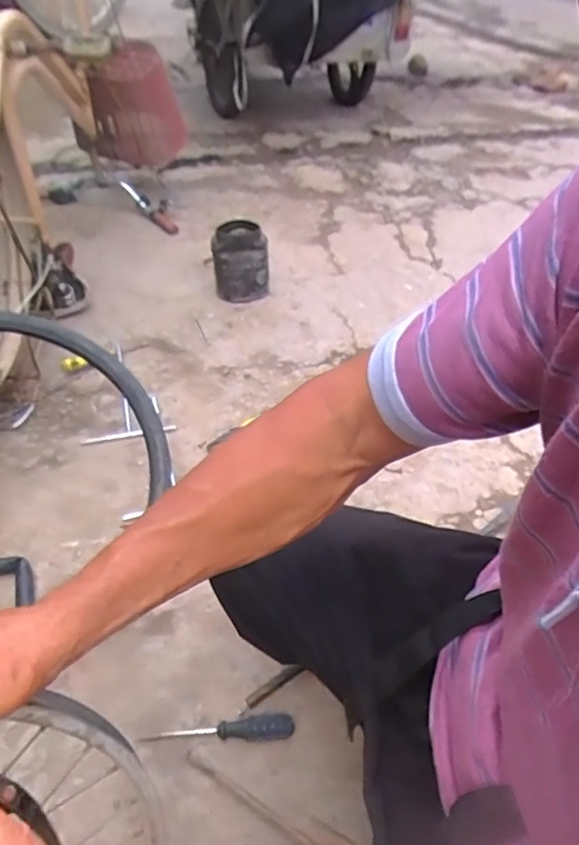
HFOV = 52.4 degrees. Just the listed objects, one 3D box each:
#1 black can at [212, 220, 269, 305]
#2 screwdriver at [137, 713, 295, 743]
[{"bbox_3d":[-0.126,-0.411,1.520,0.141,0.173,0.112,-1,42,-4],"label":"black can"},{"bbox_3d":[-0.090,0.392,0.750,0.189,0.022,0.031,-1,42,-4],"label":"screwdriver"}]

